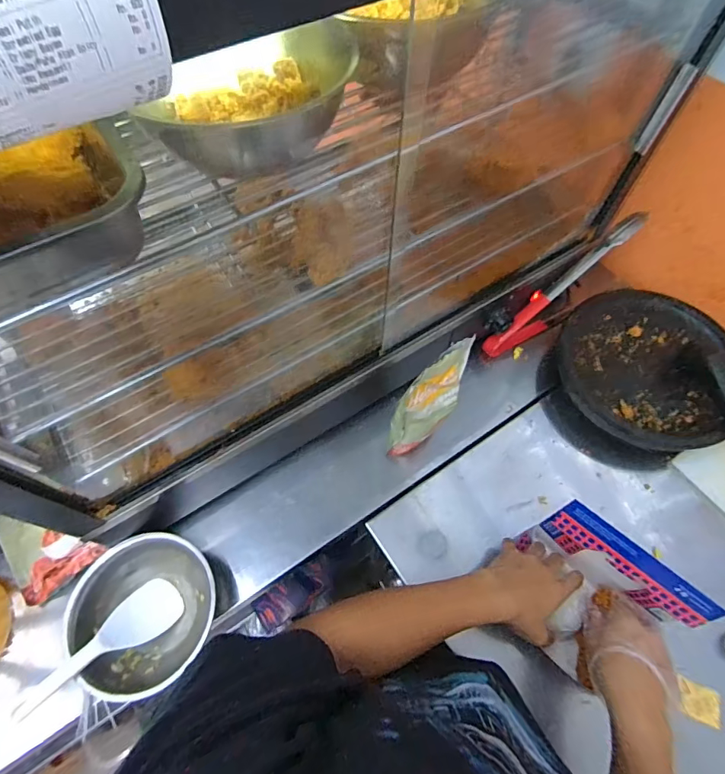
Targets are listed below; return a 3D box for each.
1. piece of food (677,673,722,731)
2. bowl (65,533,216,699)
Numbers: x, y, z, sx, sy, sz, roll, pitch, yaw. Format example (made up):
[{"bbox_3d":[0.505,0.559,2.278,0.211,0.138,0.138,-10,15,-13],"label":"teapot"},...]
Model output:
[{"bbox_3d":[0.405,0.378,0.526,0.046,0.012,0.038,20,63,11],"label":"piece of food"},{"bbox_3d":[-0.277,0.286,0.570,0.172,0.069,0.164,0,61,0],"label":"bowl"}]

